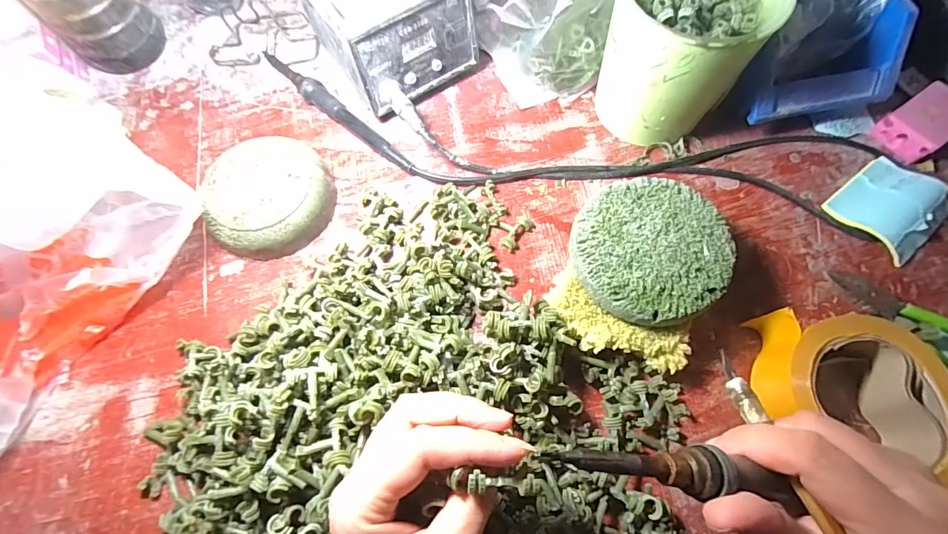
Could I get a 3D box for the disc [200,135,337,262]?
[{"bbox_3d":[-0.173,-0.060,0.356,0.101,0.039,0.095,-1,69,2],"label":"disc"}]

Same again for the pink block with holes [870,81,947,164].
[{"bbox_3d":[0.390,-0.126,0.362,0.062,0.028,0.044,-32,71,-10],"label":"pink block with holes"}]

